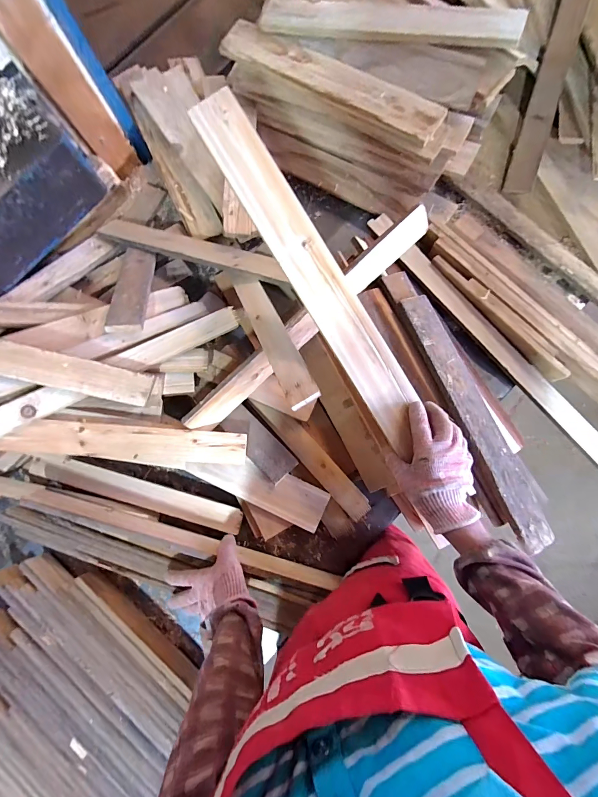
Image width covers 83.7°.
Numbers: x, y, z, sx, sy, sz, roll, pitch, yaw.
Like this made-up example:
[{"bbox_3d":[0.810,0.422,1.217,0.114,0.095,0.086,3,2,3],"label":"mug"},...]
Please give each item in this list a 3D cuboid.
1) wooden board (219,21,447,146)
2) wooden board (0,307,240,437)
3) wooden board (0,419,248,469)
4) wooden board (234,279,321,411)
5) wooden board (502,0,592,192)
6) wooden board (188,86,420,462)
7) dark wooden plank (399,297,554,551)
[{"bbox_3d":[0.065,-0.652,0.677,0.489,0.018,0.084,31,84,8],"label":"wooden board"},{"bbox_3d":[-0.349,-0.042,0.591,0.521,0.027,0.050,-28,80,-15],"label":"wooden board"},{"bbox_3d":[-0.301,0.083,0.601,0.404,0.030,0.070,6,93,-9],"label":"wooden board"},{"bbox_3d":[-0.048,-0.118,0.588,0.050,0.014,0.324,-25,58,-1],"label":"wooden board"},{"bbox_3d":[0.530,-0.693,0.685,0.060,0.025,0.484,20,106,32],"label":"wooden board"},{"bbox_3d":[0.025,-0.184,0.485,0.080,0.011,0.565,-30,92,-2],"label":"wooden board"},{"bbox_3d":[0.299,0.020,0.575,0.068,0.018,0.453,-17,75,-15],"label":"dark wooden plank"}]

